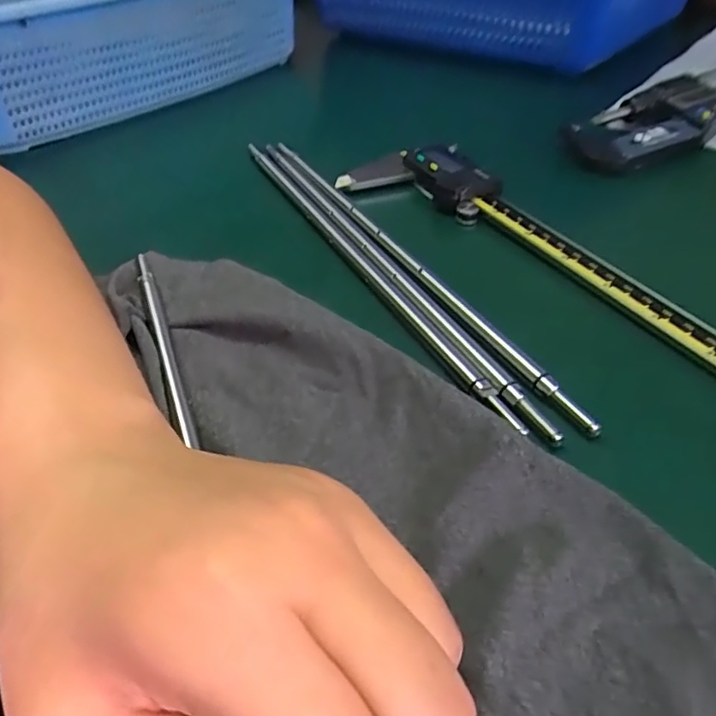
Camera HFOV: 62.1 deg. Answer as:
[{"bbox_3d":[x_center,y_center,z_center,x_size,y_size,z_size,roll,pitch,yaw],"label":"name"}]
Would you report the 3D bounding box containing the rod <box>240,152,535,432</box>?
[{"bbox_3d":[-0.003,-0.052,0.286,0.011,0.006,0.255,-22,46,-18],"label":"rod"}]

